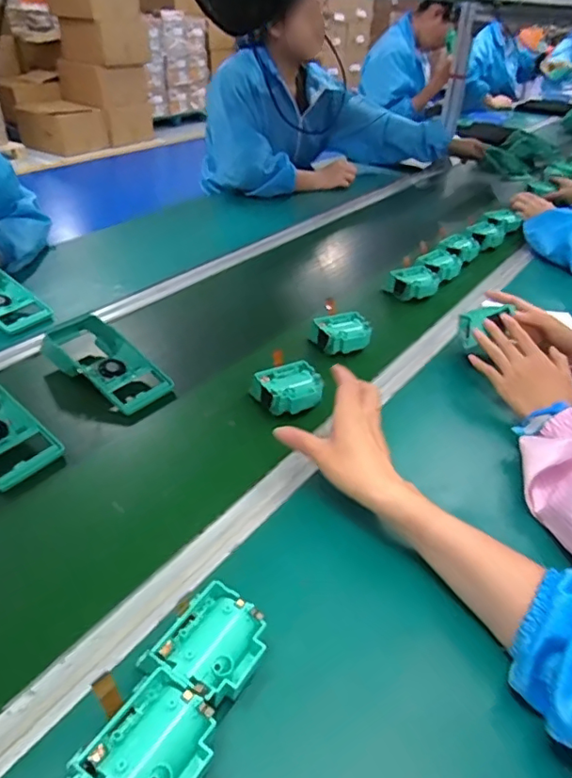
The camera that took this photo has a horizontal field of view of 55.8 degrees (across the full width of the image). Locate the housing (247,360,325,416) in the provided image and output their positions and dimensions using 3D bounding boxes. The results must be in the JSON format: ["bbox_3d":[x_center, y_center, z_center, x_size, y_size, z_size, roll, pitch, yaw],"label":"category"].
[{"bbox_3d":[0.001,0.003,0.699,0.084,0.044,0.078,-7,37,-14],"label":"housing"}]

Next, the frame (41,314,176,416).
[{"bbox_3d":[-0.241,-0.038,0.726,0.189,0.042,0.103,26,42,28],"label":"frame"}]

